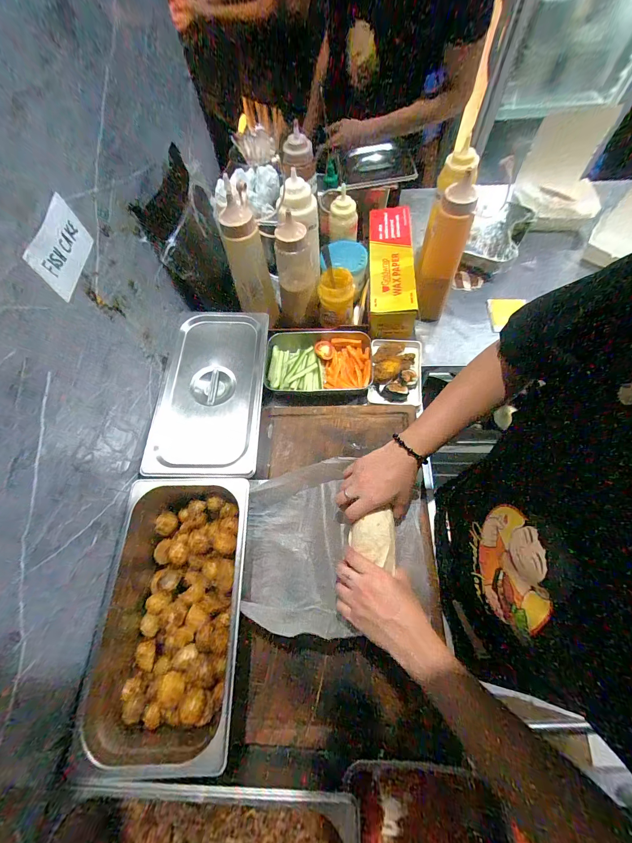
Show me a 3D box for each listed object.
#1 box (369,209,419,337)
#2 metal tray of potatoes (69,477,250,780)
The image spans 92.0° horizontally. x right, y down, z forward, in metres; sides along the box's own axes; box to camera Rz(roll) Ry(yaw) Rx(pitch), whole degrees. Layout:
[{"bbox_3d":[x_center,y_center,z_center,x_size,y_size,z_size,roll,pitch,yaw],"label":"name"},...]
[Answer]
[{"bbox_3d":[0.181,-0.363,0.726,0.114,0.093,0.344,4,66,5],"label":"box"},{"bbox_3d":[-0.189,0.250,0.433,0.176,0.104,0.317,-2,66,3],"label":"metal tray of potatoes"}]

